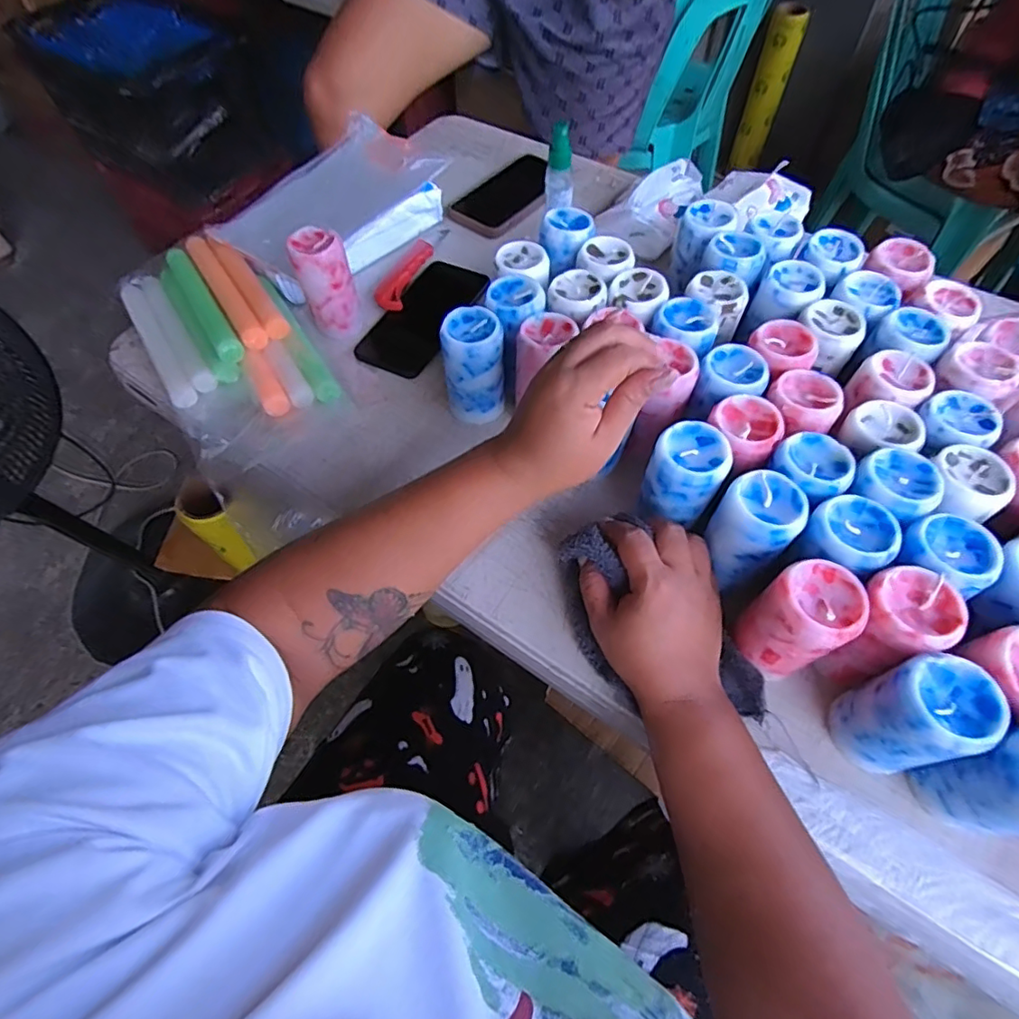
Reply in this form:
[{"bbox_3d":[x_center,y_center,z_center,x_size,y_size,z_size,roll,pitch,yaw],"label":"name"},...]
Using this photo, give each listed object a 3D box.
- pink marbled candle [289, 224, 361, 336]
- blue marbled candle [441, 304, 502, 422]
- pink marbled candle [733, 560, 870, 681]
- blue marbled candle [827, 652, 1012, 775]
[{"bbox_3d":[-0.177,-0.220,0.540,0.049,0.093,0.042,-18,61,-7],"label":"pink marbled candle"},{"bbox_3d":[-0.030,-0.124,0.477,0.047,0.085,0.050,-1,60,3],"label":"blue marbled candle"},{"bbox_3d":[0.182,0.072,0.353,0.050,0.085,0.049,-1,60,2],"label":"pink marbled candle"},{"bbox_3d":[0.234,0.121,0.325,0.052,0.091,0.051,-24,62,-11],"label":"blue marbled candle"}]

